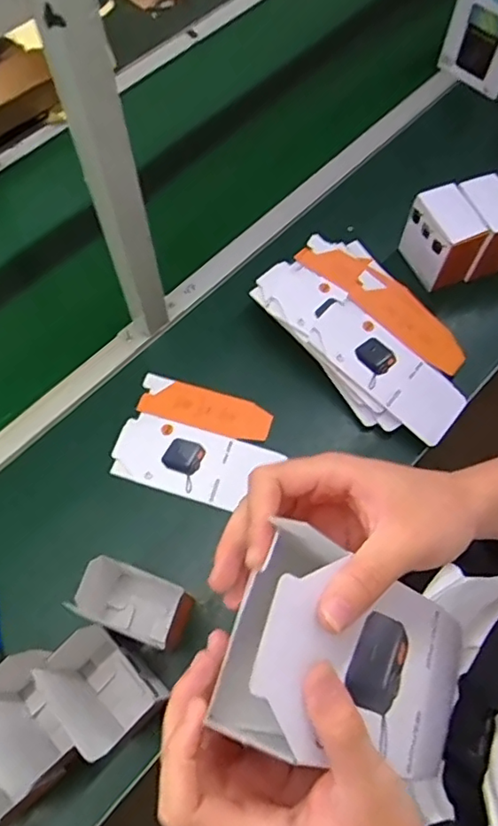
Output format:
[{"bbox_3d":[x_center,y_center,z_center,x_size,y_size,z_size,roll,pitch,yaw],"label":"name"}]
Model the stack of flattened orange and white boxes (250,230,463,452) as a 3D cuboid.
[{"bbox_3d":[0.174,-0.113,0.824,0.180,0.034,0.325,-38,80,-17],"label":"stack of flattened orange and white boxes"}]

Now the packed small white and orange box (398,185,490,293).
[{"bbox_3d":[0.287,-0.260,0.864,0.068,0.110,0.102,-24,68,-10],"label":"packed small white and orange box"}]

